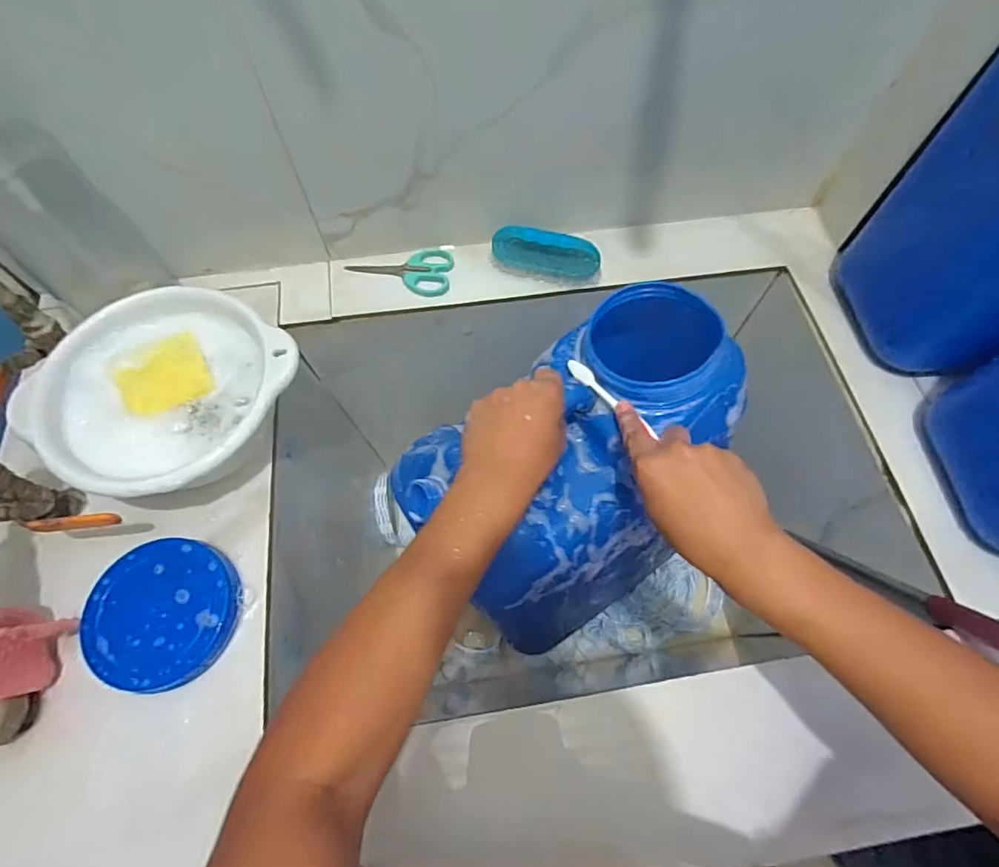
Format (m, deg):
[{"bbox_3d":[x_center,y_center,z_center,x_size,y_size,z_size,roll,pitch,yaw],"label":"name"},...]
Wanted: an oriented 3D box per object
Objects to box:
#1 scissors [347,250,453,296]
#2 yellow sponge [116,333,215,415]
[{"bbox_3d":[-0.115,-0.186,0.607,0.122,0.009,0.060,-1,65,-1],"label":"scissors"},{"bbox_3d":[-0.313,-0.053,0.492,0.075,0.010,0.067,-30,68,-13],"label":"yellow sponge"}]

